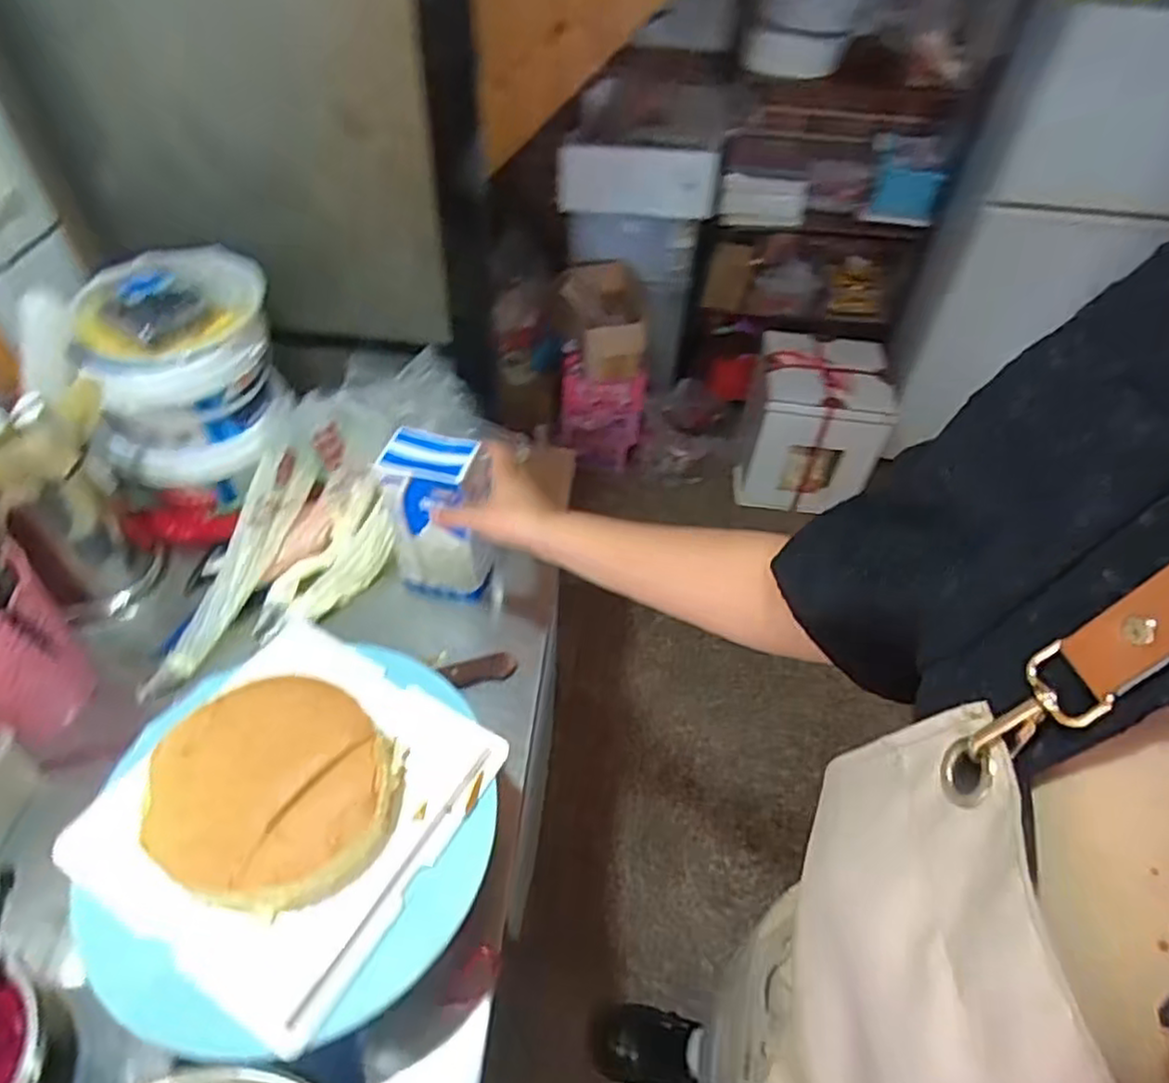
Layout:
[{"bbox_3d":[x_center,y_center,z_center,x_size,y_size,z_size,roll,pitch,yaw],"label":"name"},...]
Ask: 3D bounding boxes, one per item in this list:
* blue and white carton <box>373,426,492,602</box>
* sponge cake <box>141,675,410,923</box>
[{"bbox_3d":[-0.159,-0.015,0.763,0.106,0.215,0.060,0,42,-2],"label":"blue and white carton"},{"bbox_3d":[-0.219,0.172,0.493,0.165,0.049,0.151,2,50,-2],"label":"sponge cake"}]

